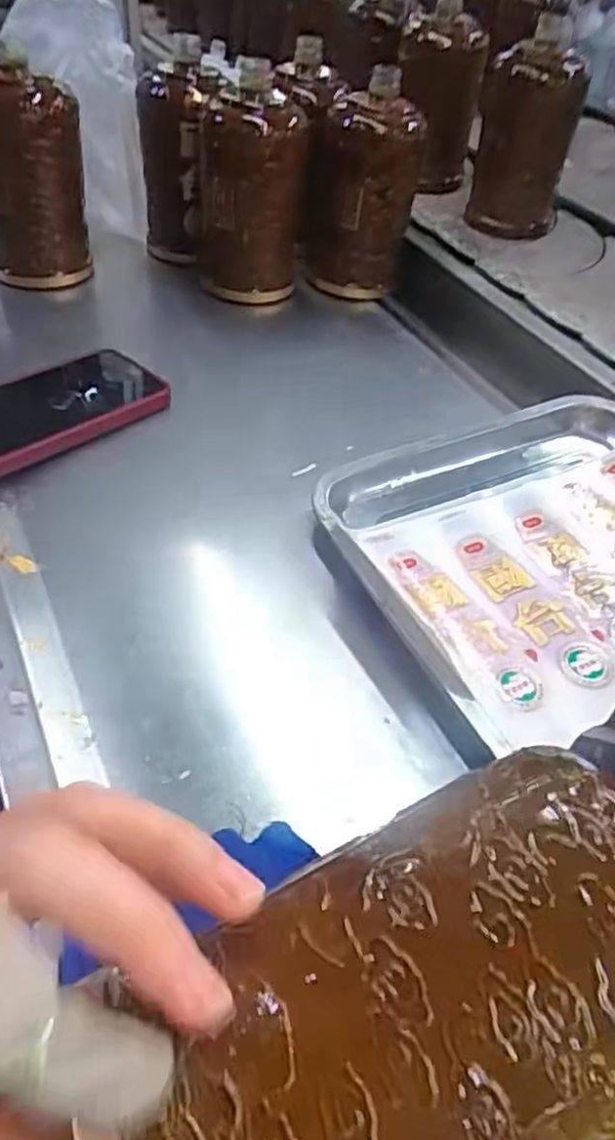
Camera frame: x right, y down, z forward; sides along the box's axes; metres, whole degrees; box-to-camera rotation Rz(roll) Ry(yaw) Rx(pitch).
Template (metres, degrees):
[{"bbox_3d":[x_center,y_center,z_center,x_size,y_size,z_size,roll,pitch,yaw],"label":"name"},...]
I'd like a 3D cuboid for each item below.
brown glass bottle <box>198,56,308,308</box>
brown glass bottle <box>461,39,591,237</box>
[{"bbox_3d":[-0.052,-0.338,0.656,0.096,0.186,0.094,-2,46,-6],"label":"brown glass bottle"},{"bbox_3d":[0.221,-0.433,0.737,0.094,0.155,0.103,13,47,8],"label":"brown glass bottle"}]

